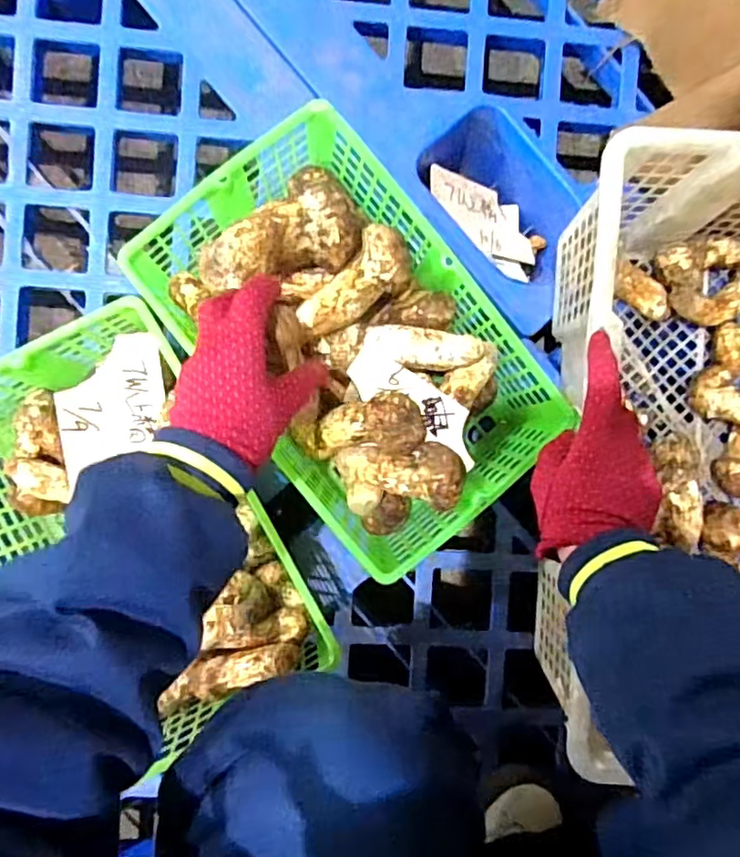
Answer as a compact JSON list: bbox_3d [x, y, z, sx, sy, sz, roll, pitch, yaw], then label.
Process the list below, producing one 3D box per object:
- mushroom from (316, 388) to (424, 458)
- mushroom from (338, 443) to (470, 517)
[{"bbox_3d":[0.000,-0.002,0.504,0.094,0.051,0.049,-10,93,28],"label":"mushroom"},{"bbox_3d":[0.029,0.042,0.507,0.108,0.043,0.057,-4,92,21],"label":"mushroom"}]

